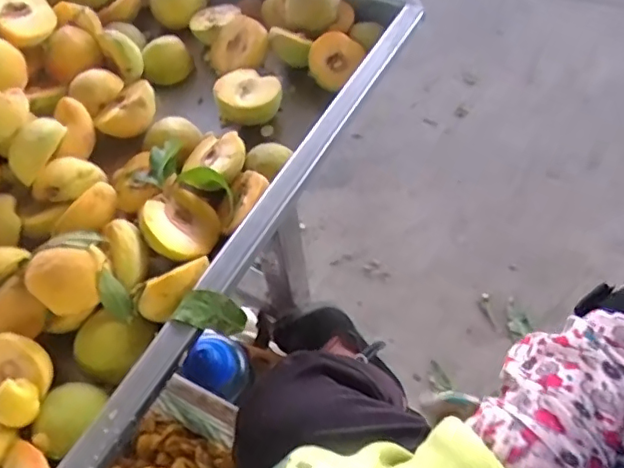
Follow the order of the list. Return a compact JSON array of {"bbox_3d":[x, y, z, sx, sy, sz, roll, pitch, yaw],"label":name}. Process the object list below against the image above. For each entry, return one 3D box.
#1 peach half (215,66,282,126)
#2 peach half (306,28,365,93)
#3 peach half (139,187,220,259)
[{"bbox_3d":[-0.063,-0.135,0.559,0.061,0.024,0.055,11,57,11],"label":"peach half"},{"bbox_3d":[0.023,-0.178,0.594,0.052,0.031,0.055,27,94,0],"label":"peach half"},{"bbox_3d":[-0.112,-0.003,0.478,0.064,0.032,0.064,17,47,-19],"label":"peach half"}]

